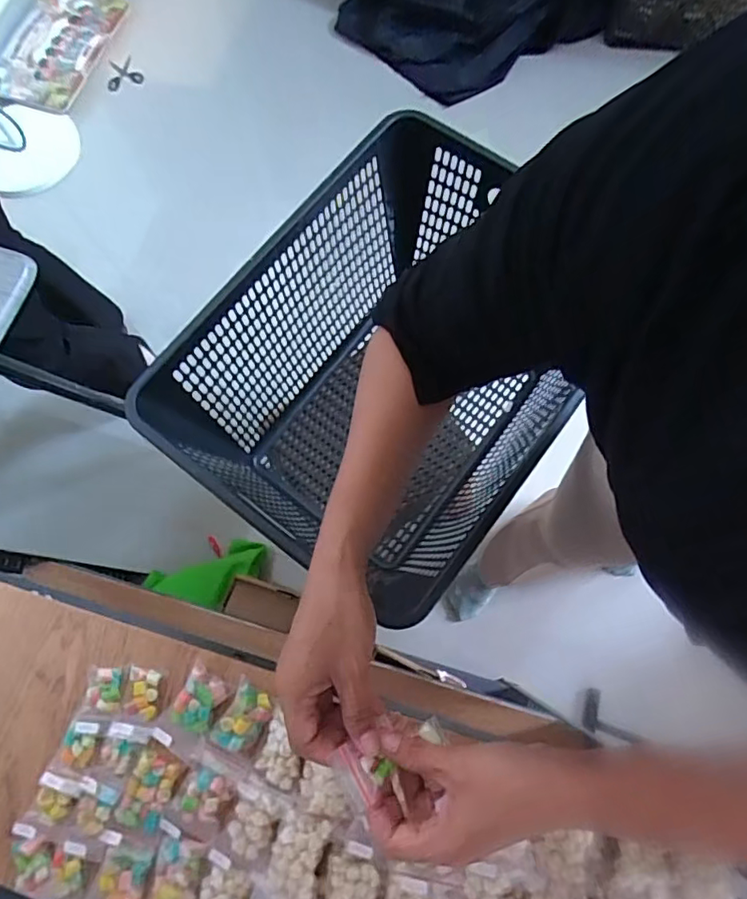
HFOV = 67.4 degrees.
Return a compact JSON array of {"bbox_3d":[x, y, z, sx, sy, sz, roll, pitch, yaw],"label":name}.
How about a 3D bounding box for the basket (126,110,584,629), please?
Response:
[{"bbox_3d":[0.023,-0.105,0.811,0.382,0.316,0.551,34,77,11],"label":"basket"}]

